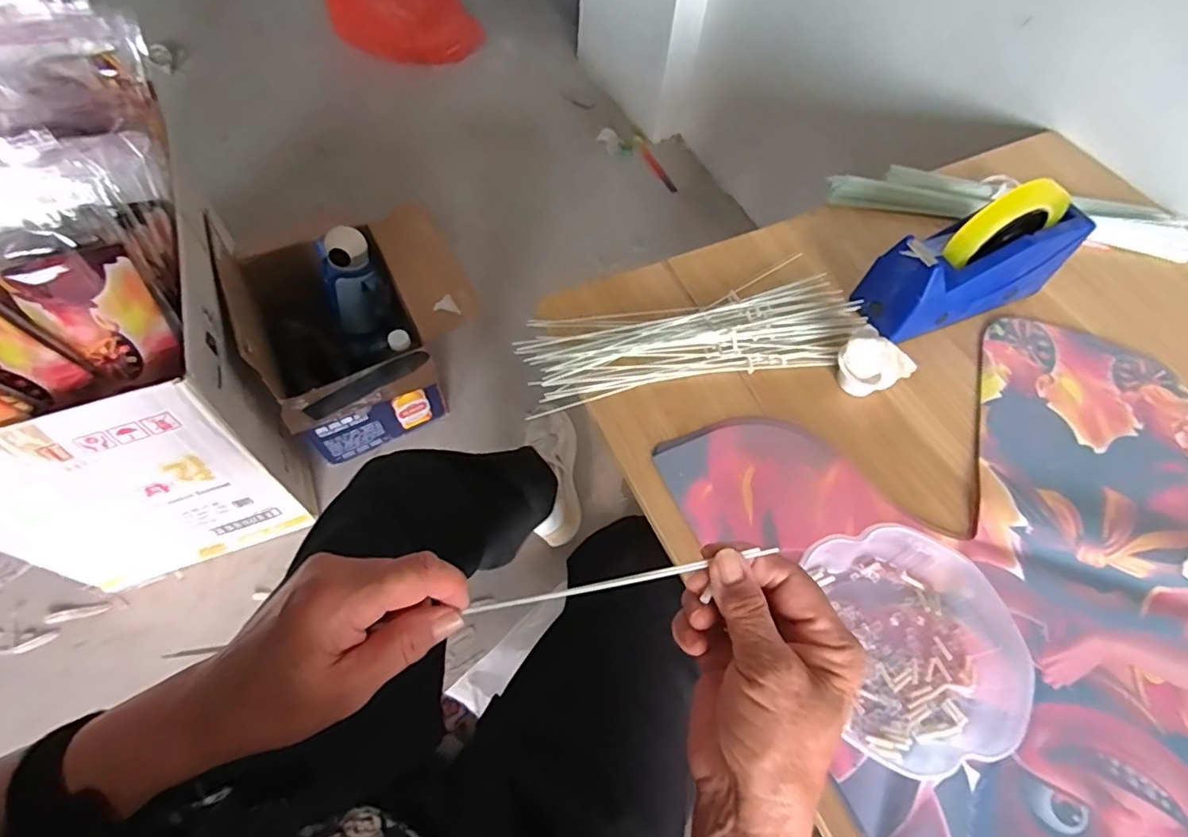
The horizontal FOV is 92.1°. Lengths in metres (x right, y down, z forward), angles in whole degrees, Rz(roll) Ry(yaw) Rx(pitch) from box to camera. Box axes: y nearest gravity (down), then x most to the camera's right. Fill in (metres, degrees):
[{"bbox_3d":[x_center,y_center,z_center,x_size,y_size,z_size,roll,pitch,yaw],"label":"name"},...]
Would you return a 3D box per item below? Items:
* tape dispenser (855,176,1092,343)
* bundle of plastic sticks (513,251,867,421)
[{"bbox_3d":[0.376,-0.158,0.561,0.199,0.136,0.064,-17,63,-13],"label":"tape dispenser"},{"bbox_3d":[0.101,-0.083,0.570,0.339,0.016,0.124,-17,63,-13],"label":"bundle of plastic sticks"}]

